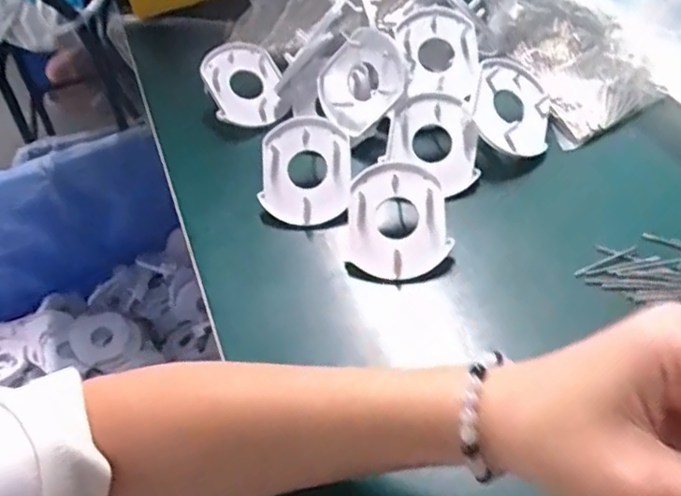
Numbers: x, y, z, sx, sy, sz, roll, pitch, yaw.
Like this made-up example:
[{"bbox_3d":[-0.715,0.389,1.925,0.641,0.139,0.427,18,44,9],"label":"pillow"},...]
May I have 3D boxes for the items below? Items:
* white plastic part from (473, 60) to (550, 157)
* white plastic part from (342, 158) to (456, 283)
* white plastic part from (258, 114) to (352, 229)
[{"bbox_3d":[0.116,-0.095,0.428,0.057,0.007,0.070,17,66,-17],"label":"white plastic part"},{"bbox_3d":[0.033,-0.013,0.383,0.073,0.015,0.067,-3,81,19],"label":"white plastic part"},{"bbox_3d":[-0.024,-0.053,0.418,0.057,0.019,0.073,-2,83,4],"label":"white plastic part"}]

